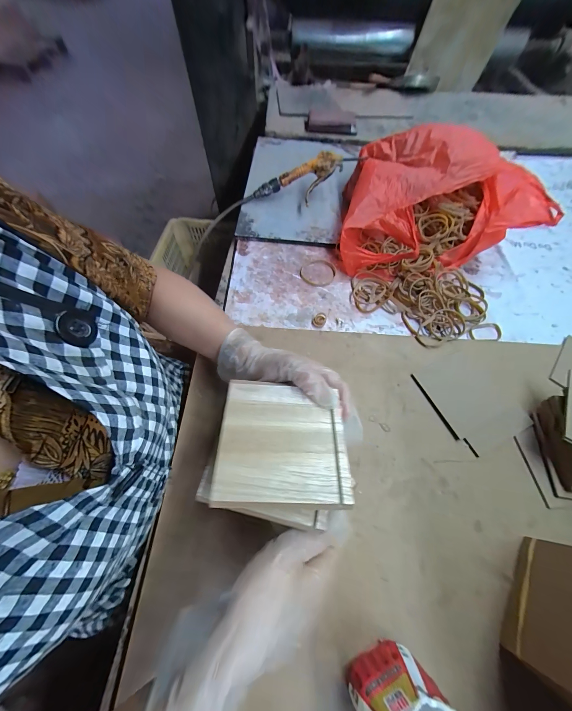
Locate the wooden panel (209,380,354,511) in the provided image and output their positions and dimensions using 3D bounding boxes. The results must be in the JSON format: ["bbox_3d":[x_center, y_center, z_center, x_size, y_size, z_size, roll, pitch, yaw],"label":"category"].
[{"bbox_3d":[-0.003,0.073,0.219,0.109,0.004,0.104,4,50,-4],"label":"wooden panel"}]

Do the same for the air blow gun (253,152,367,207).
[{"bbox_3d":[0.050,-0.369,0.522,0.241,0.040,0.082,-18,64,4],"label":"air blow gun"}]

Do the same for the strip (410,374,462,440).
[{"bbox_3d":[0.213,0.073,0.359,0.006,0.005,0.103,-22,66,-13],"label":"strip"}]

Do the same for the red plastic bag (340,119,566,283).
[{"bbox_3d":[0.267,-0.307,0.487,0.365,0.124,0.292,-10,63,-8],"label":"red plastic bag"}]

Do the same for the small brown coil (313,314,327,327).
[{"bbox_3d":[0.056,-0.058,0.416,0.021,0.010,0.025,19,63,7],"label":"small brown coil"}]

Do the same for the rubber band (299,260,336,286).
[{"bbox_3d":[0.060,-0.157,0.467,0.064,0.004,0.073,14,63,5],"label":"rubber band"}]

